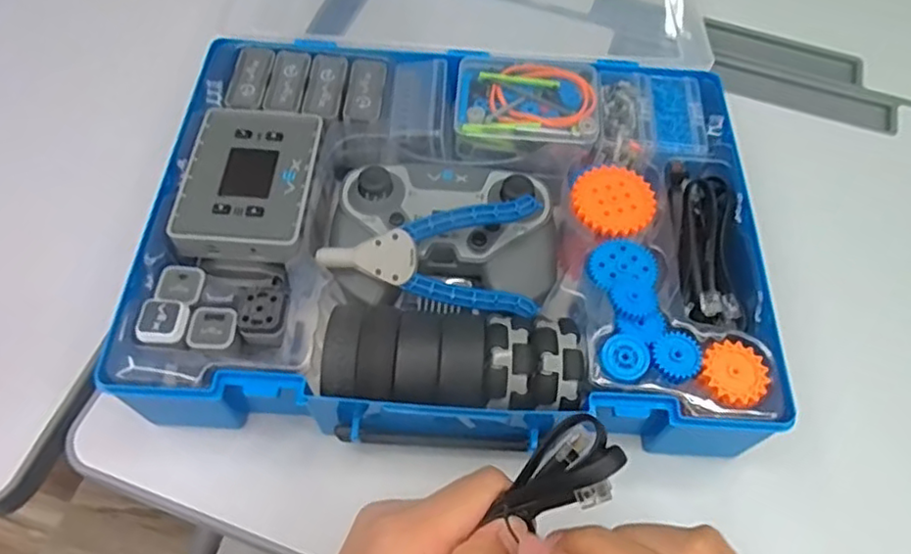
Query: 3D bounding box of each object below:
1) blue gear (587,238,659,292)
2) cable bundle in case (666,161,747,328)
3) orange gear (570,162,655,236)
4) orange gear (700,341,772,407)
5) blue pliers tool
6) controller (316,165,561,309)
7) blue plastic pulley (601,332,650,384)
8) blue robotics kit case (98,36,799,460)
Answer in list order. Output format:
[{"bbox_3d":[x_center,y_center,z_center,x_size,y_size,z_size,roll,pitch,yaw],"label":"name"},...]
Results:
[{"bbox_3d":[0.098,-0.008,0.374,0.039,0.006,0.033,-4,58,-5],"label":"blue gear"},{"bbox_3d":[0.154,-0.020,0.392,0.038,0.023,0.108,2,58,-2],"label":"cable bundle in case"},{"bbox_3d":[0.099,-0.049,0.397,0.050,0.005,0.051,1,58,-2],"label":"orange gear"},{"bbox_3d":[0.148,0.051,0.337,0.034,0.004,0.033,1,58,-2],"label":"orange gear"},{"bbox_3d":[-0.015,-0.009,0.378,0.125,0.018,0.067,0,80,-1],"label":"blue pliers tool"},{"bbox_3d":[-0.008,-0.034,0.400,0.141,0.057,0.096,2,58,-2],"label":"controller"},{"bbox_3d":[0.091,0.043,0.339,0.024,0.005,0.026,1,58,-2],"label":"blue plastic pulley"},{"bbox_3d":[0.002,-0.029,0.407,0.355,0.067,0.263,5,58,0],"label":"blue robotics kit case"}]

